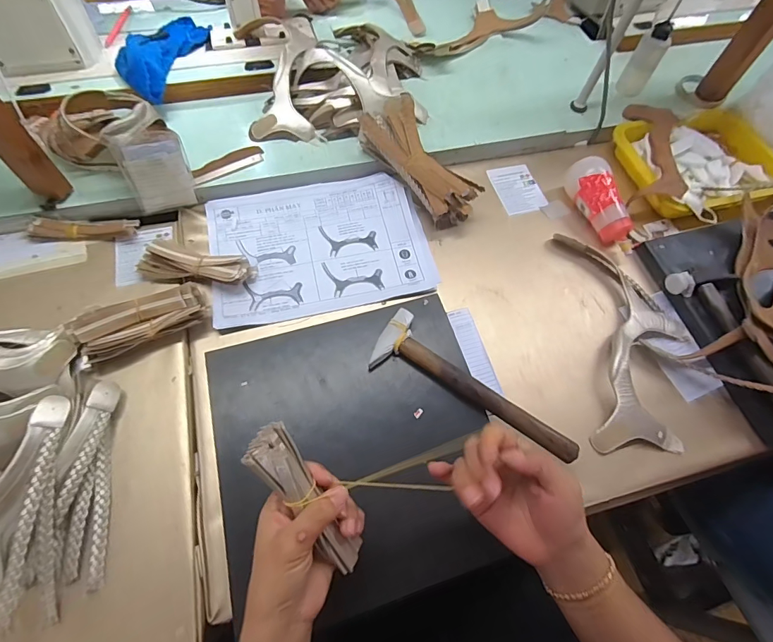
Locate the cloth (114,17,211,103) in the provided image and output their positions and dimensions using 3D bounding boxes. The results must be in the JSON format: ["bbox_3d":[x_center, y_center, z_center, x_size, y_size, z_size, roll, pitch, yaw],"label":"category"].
[{"bbox_3d":[-0.373,-0.440,0.666,0.094,0.056,0.244,10,64,1],"label":"cloth"}]

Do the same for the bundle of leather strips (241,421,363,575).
[{"bbox_3d":[-0.063,0.142,0.313,0.036,0.028,0.130,-34,93,-19],"label":"bundle of leather strips"}]

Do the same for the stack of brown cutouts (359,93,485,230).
[{"bbox_3d":[0.046,-0.228,0.592,0.068,0.080,0.203,-38,85,-20],"label":"stack of brown cutouts"}]

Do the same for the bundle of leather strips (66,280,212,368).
[{"bbox_3d":[-0.295,0.002,0.492,0.145,0.046,0.054,-23,68,-14],"label":"bundle of leather strips"}]

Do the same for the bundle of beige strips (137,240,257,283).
[{"bbox_3d":[-0.252,-0.075,0.539,0.142,0.032,0.050,10,64,1],"label":"bundle of beige strips"}]

